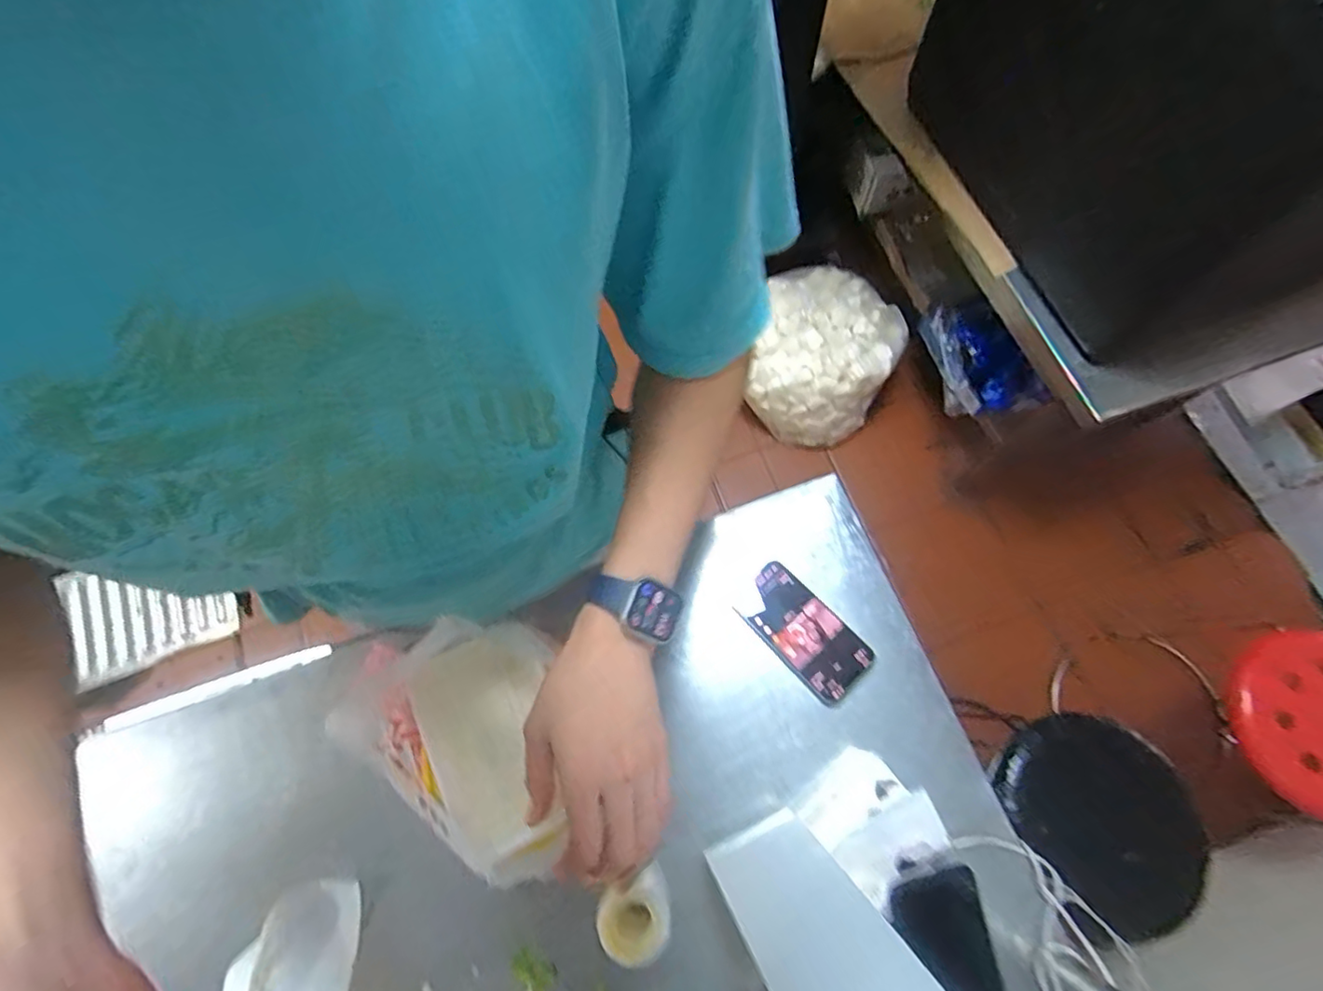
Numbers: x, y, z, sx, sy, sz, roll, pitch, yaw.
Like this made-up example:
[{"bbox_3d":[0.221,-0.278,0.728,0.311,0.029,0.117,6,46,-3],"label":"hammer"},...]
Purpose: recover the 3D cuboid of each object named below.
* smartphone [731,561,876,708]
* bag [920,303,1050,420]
[{"bbox_3d":[0.142,0.138,0.592,0.069,0.008,0.140,-41,74,-11],"label":"smartphone"},{"bbox_3d":[0.668,-0.295,1.277,0.086,0.199,0.308,-14,71,-3],"label":"bag"}]

